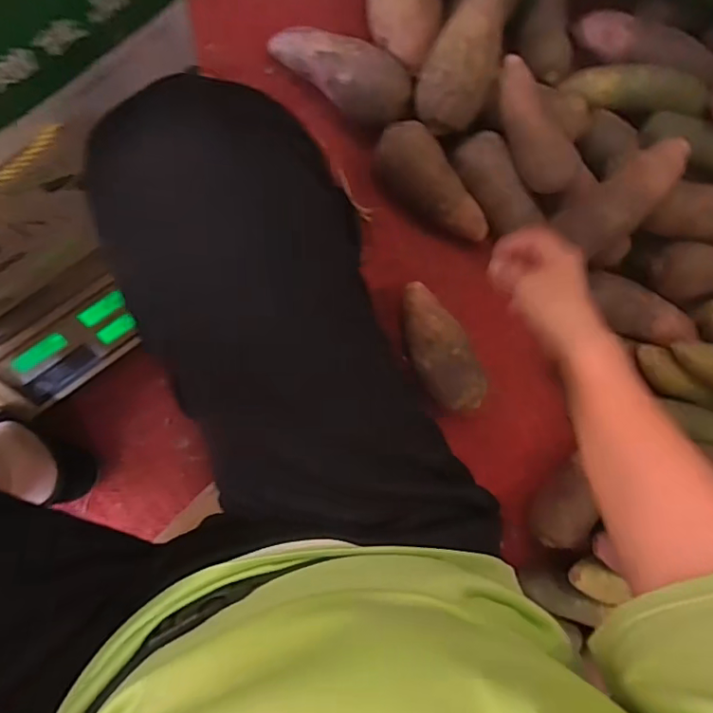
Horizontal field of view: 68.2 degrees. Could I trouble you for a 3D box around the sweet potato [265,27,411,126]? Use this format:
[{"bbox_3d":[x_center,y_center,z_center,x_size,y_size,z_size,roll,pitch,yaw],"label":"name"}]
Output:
[{"bbox_3d":[-0.019,-0.342,0.627,0.176,0.056,0.082,30,86,4],"label":"sweet potato"}]

